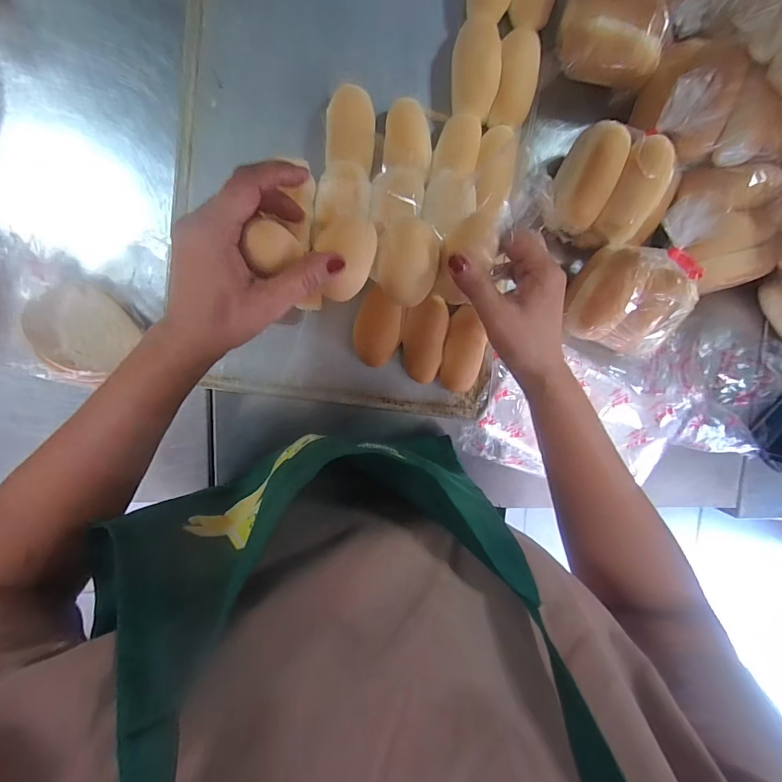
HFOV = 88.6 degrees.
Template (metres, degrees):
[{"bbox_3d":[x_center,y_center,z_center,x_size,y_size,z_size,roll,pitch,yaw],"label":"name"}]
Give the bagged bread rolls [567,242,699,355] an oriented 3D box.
[{"bbox_3d":[0.232,-0.089,0.387,0.101,0.053,0.095,0,134,0],"label":"bagged bread rolls"}]

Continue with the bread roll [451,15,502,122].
[{"bbox_3d":[0.078,-0.300,0.377,0.042,0.034,0.085,-2,98,-6],"label":"bread roll"}]

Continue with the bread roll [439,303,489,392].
[{"bbox_3d":[0.072,-0.043,0.411,0.039,0.033,0.083,7,97,-7],"label":"bread roll"}]

